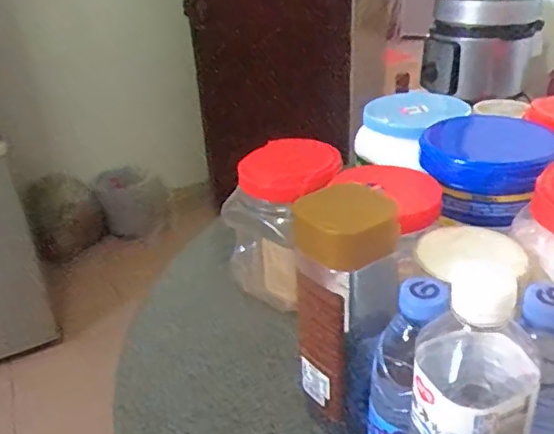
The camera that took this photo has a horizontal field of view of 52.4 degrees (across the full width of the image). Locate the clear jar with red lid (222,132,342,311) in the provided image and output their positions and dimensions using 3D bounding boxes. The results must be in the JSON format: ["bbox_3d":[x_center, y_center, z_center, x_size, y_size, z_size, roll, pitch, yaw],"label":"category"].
[{"bbox_3d":[0.009,0.003,0.621,0.110,0.149,0.113,-2,29,1],"label":"clear jar with red lid"}]

